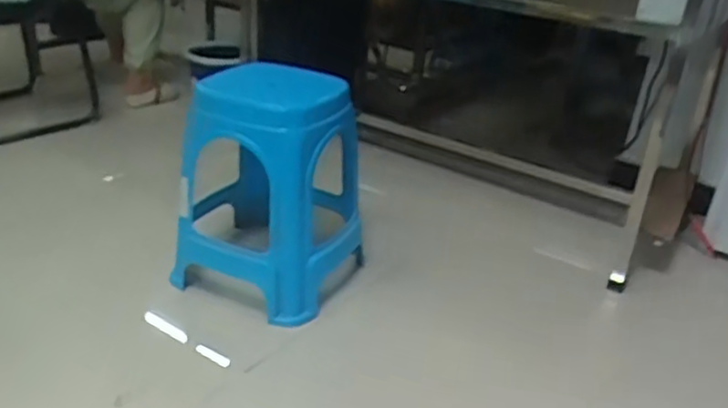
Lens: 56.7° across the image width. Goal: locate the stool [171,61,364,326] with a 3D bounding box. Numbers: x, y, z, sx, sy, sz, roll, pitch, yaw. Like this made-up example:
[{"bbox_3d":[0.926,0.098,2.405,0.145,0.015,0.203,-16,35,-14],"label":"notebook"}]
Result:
[{"bbox_3d":[-0.195,-0.049,1.412,0.346,0.472,0.285,12,27,12],"label":"stool"}]

